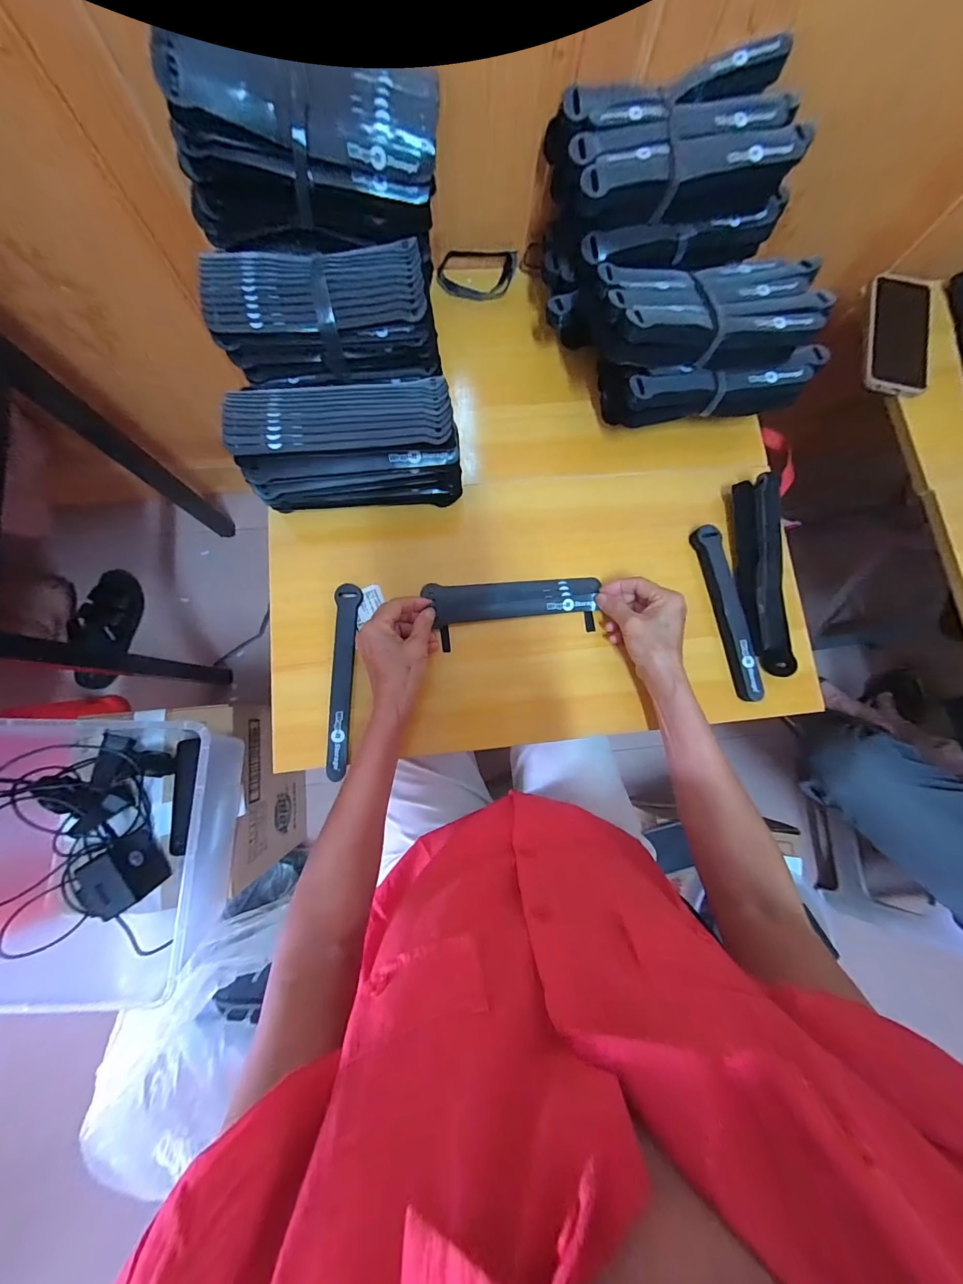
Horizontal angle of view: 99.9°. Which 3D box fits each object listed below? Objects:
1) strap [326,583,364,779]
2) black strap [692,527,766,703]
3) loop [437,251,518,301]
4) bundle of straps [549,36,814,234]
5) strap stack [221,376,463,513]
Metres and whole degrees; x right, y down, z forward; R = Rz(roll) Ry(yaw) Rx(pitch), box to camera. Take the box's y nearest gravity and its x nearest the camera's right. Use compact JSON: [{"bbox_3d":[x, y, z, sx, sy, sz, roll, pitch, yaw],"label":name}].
[{"bbox_3d":[-0.145,0.037,0.418,0.025,0.014,0.198,2,81,-2],"label":"strap"},{"bbox_3d":[0.275,-0.035,0.451,0.025,0.020,0.198,-11,82,-4],"label":"black strap"},{"bbox_3d":[-0.005,-0.460,0.510,0.097,0.011,0.052,-2,103,-5],"label":"loop"},{"bbox_3d":[0.182,-0.461,0.385,0.223,0.068,0.109,-5,82,-3],"label":"bundle of straps"},{"bbox_3d":[-0.126,-0.191,0.413,0.199,0.103,0.083,-7,82,-4],"label":"strap stack"}]

